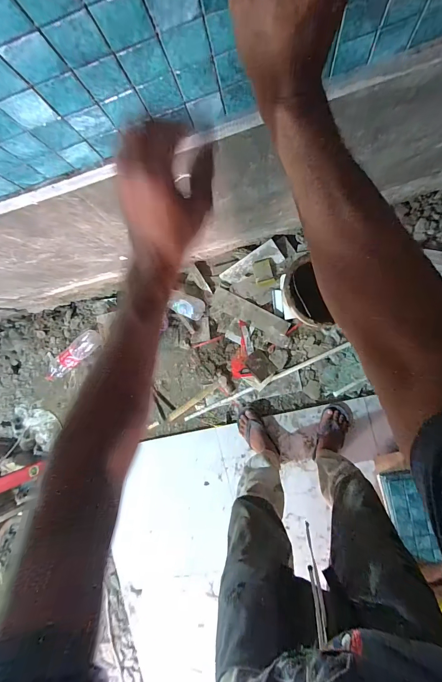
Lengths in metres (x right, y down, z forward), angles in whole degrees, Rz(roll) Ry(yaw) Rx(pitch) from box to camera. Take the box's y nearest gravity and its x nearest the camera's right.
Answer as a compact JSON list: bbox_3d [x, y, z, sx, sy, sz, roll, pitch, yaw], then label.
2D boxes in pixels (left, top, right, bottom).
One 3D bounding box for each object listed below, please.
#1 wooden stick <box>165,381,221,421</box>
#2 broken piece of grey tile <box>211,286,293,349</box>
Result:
[{"bbox_3d":[-0.120,0.257,1.331,0.275,0.007,0.029,-36,86,9],"label":"wooden stick"},{"bbox_3d":[0.125,-0.103,1.305,0.359,0.017,0.102,27,96,8],"label":"broken piece of grey tile"}]

